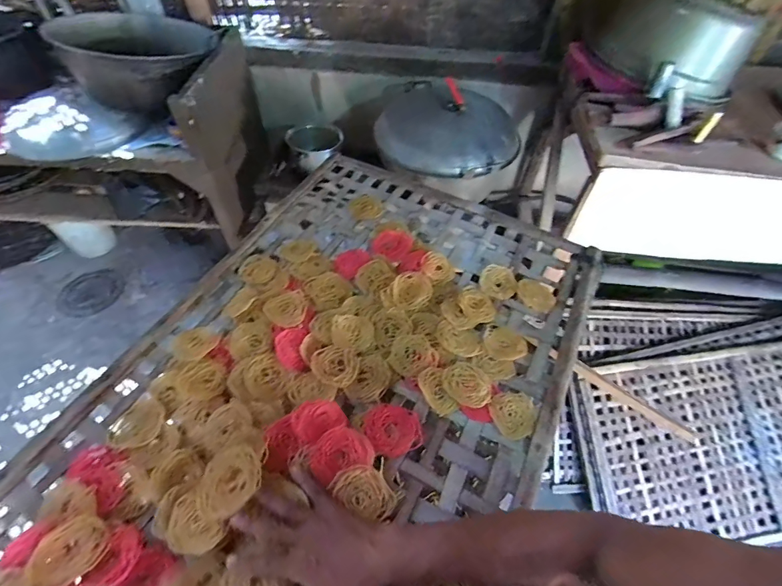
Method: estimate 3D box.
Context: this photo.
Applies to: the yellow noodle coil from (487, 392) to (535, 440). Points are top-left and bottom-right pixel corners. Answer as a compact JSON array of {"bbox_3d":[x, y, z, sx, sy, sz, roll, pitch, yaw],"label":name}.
[{"bbox_3d":[0.173,0.169,0.557,0.066,0.011,0.063,0,52,0],"label":"yellow noodle coil"}]

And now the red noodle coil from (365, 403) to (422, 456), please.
[{"bbox_3d":[0.002,0.192,0.557,0.083,0.013,0.066,20,55,15],"label":"red noodle coil"}]

